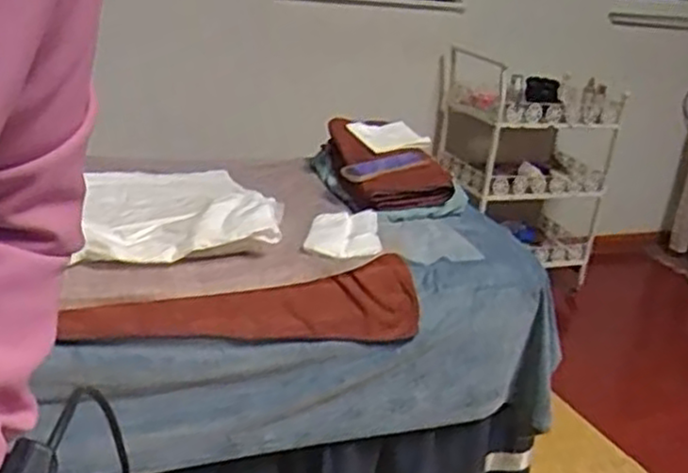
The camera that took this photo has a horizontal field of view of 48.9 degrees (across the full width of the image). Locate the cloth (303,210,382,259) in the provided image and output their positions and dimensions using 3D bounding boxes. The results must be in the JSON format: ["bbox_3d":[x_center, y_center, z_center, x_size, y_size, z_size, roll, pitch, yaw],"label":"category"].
[{"bbox_3d":[-0.004,-0.007,1.295,0.122,0.014,0.142,2,34,-4],"label":"cloth"}]

